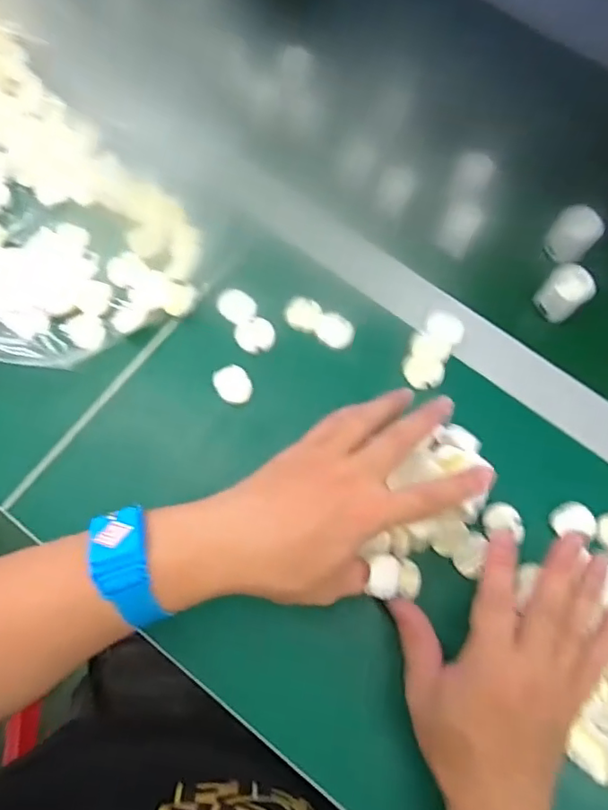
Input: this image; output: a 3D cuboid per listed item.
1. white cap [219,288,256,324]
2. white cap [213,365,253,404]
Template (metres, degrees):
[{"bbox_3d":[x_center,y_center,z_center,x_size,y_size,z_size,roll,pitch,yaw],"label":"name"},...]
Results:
[{"bbox_3d":[-0.052,-0.077,0.428,0.026,0.004,0.028,0,75,-1],"label":"white cap"},{"bbox_3d":[-0.053,-0.015,0.416,0.025,0.006,0.030,-30,78,-9],"label":"white cap"}]

